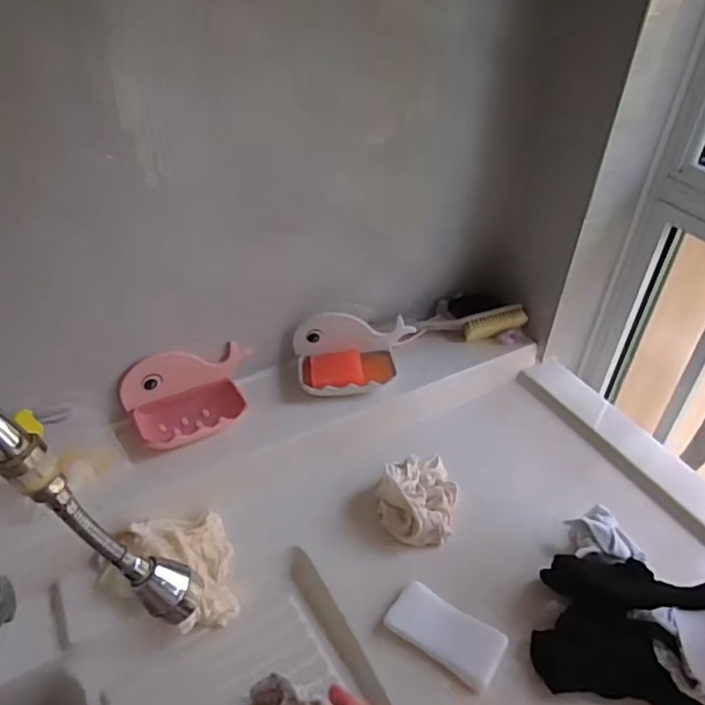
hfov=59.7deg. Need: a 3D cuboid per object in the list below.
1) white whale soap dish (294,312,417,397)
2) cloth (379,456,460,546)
[{"bbox_3d":[0.010,0.000,0.783,0.160,0.062,0.089,-7,41,-12],"label":"white whale soap dish"},{"bbox_3d":[0.072,0.161,0.698,0.089,0.061,0.115,11,41,10],"label":"cloth"}]

